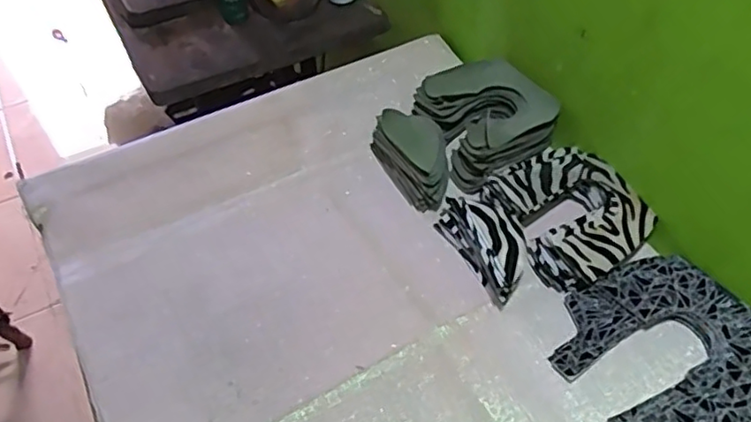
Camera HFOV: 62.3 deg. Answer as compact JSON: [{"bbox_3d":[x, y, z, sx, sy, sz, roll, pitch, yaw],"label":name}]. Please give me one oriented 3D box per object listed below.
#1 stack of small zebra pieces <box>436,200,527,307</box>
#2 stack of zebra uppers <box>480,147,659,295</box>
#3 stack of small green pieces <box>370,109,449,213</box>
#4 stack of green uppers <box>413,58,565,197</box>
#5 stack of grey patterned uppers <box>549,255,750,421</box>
[{"bbox_3d":[0.125,0.031,0.678,0.066,0.054,0.132,-23,54,-16],"label":"stack of small zebra pieces"},{"bbox_3d":[0.220,0.001,0.699,0.136,0.039,0.165,-22,54,-13],"label":"stack of zebra uppers"},{"bbox_3d":[0.046,-0.067,0.742,0.071,0.070,0.121,-14,52,-9],"label":"stack of small green pieces"},{"bbox_3d":[0.137,-0.119,0.781,0.147,0.054,0.159,-26,55,-16],"label":"stack of green uppers"},{"bbox_3d":[0.282,0.137,0.599,0.182,0.028,0.190,-28,56,-17],"label":"stack of grey patterned uppers"}]

